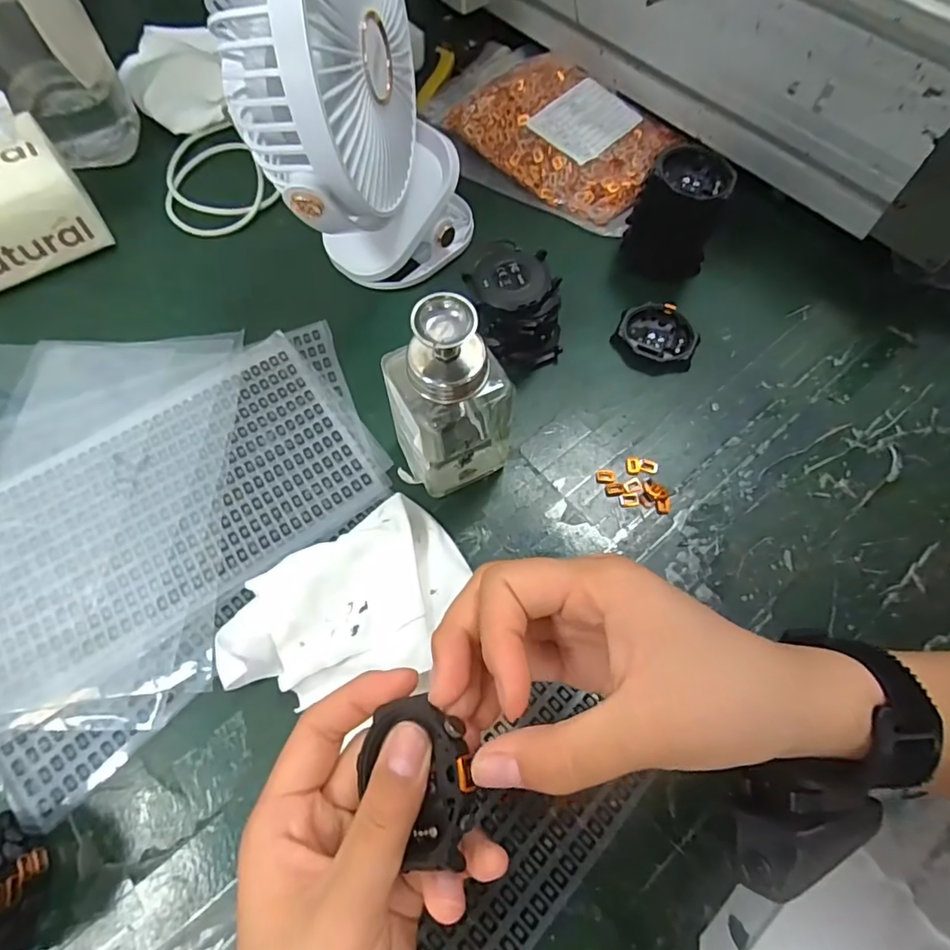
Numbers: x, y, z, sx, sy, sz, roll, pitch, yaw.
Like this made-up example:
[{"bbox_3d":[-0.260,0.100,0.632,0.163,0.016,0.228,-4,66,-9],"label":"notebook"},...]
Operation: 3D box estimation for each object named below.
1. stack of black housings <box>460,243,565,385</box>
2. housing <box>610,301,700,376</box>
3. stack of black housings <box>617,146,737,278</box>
[{"bbox_3d":[0.027,-0.107,0.353,0.059,0.053,0.060,-19,66,-9],"label":"stack of black housings"},{"bbox_3d":[0.123,-0.093,0.371,0.053,0.011,0.051,0,65,-1],"label":"housing"},{"bbox_3d":[0.139,-0.178,0.379,0.056,0.069,0.051,21,66,9],"label":"stack of black housings"}]

